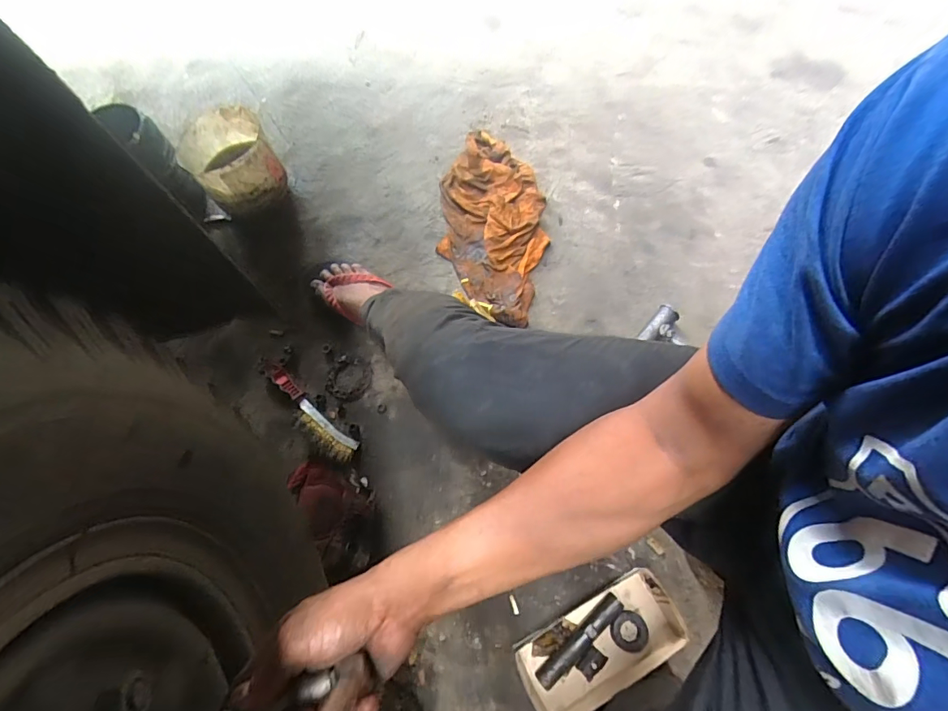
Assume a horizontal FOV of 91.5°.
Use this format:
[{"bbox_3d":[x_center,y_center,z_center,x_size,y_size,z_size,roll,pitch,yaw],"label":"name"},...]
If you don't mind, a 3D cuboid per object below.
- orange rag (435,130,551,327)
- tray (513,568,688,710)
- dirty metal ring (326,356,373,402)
[{"bbox_3d":[0.038,-0.276,0.920,0.213,0.051,0.434,1,68,2],"label":"orange rag"},{"bbox_3d":[0.179,0.412,0.655,0.233,0.035,0.114,-27,70,-9],"label":"tray"},{"bbox_3d":[-0.226,0.042,0.839,0.074,0.008,0.082,19,70,8],"label":"dirty metal ring"}]

